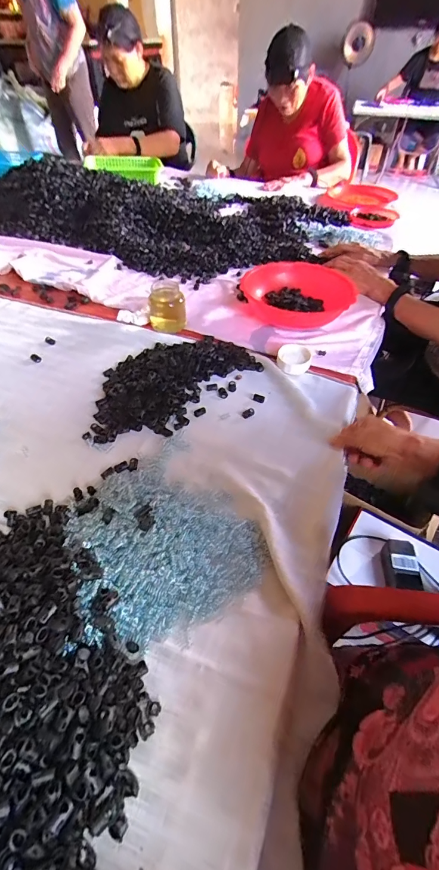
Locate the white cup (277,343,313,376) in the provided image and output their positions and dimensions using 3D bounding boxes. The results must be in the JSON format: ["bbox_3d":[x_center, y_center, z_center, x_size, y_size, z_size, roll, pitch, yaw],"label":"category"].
[{"bbox_3d":[0.148,-0.150,0.730,0.065,0.027,0.071,0,48,0],"label":"white cup"}]

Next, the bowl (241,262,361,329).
[{"bbox_3d":[0.179,-0.318,0.863,0.230,0.066,0.268,15,50,13],"label":"bowl"}]

